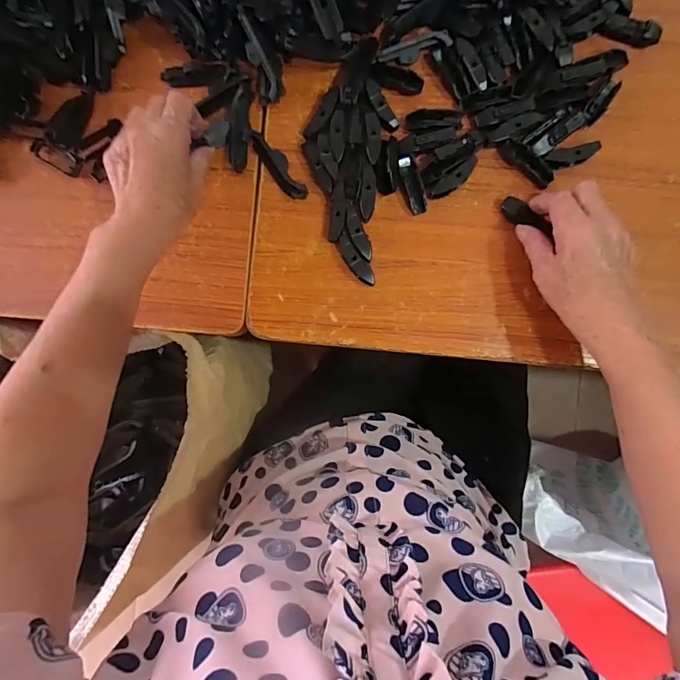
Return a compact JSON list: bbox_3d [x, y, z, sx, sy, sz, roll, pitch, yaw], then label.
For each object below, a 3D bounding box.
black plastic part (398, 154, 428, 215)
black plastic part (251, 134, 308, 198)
[{"bbox_3d":[0.066,-0.145,0.380,0.017,0.012,0.055,-19,91,1],"label":"black plastic part"},{"bbox_3d":[-0.057,-0.162,0.383,0.019,0.012,0.074,-35,90,2],"label":"black plastic part"}]

